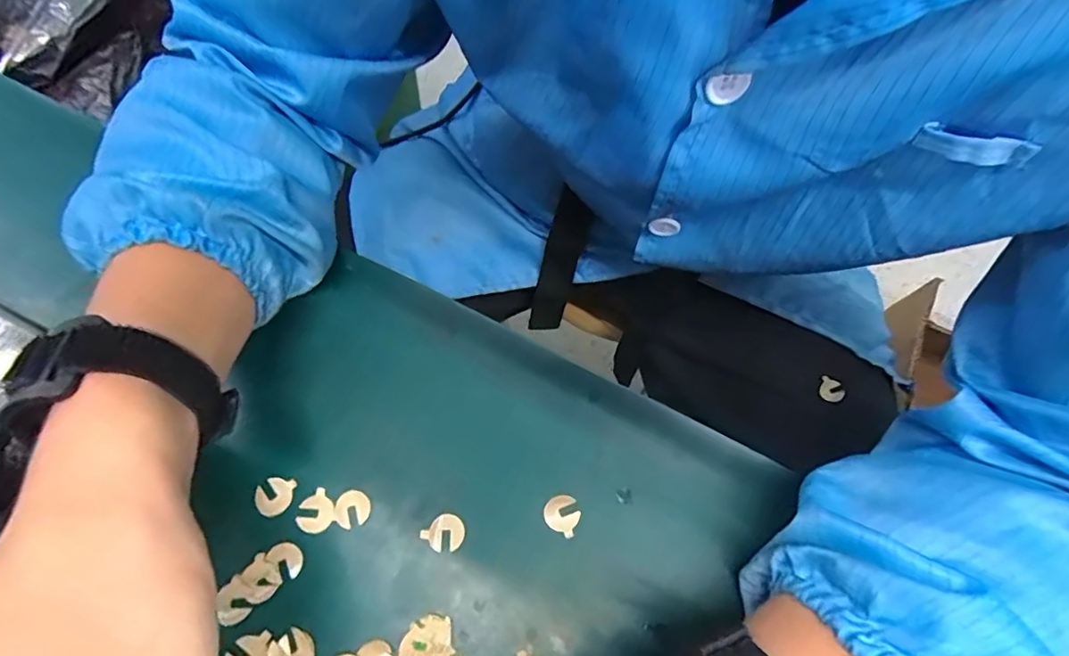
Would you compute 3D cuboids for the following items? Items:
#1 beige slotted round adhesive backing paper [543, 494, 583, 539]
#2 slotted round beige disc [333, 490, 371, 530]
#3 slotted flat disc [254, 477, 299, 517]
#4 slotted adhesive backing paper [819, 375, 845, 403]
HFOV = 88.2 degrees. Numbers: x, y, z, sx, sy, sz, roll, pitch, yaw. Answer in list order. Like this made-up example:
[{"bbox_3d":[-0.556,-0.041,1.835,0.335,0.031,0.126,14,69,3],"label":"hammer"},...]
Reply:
[{"bbox_3d":[0.014,0.092,0.275,0.017,0.004,0.018,24,69,9],"label":"beige slotted round adhesive backing paper"},{"bbox_3d":[-0.090,0.089,0.271,0.017,0.004,0.017,0,67,-1],"label":"slotted round beige disc"},{"bbox_3d":[-0.128,0.083,0.270,0.017,0.004,0.018,0,67,-1],"label":"slotted flat disc"},{"bbox_3d":[0.233,0.048,0.432,0.017,0.004,0.020,6,81,29],"label":"slotted adhesive backing paper"}]

